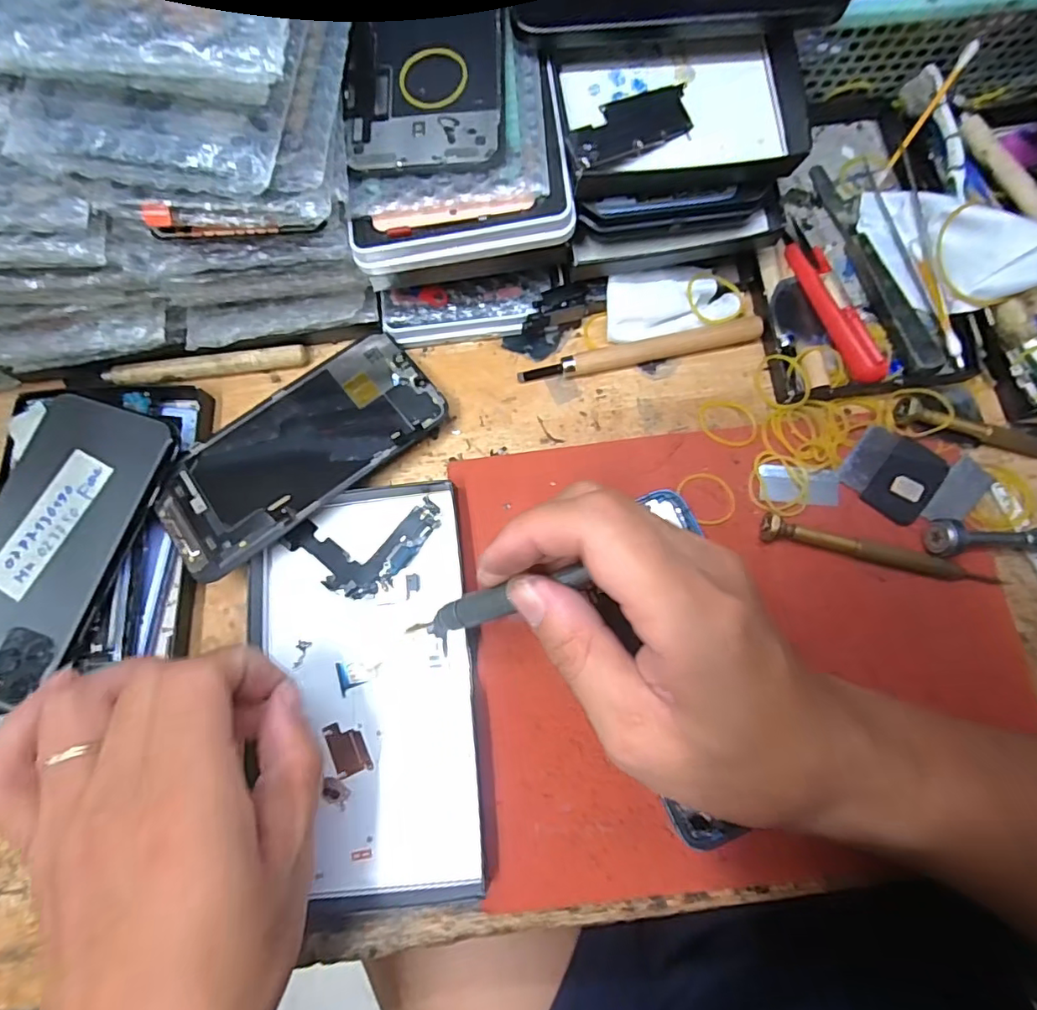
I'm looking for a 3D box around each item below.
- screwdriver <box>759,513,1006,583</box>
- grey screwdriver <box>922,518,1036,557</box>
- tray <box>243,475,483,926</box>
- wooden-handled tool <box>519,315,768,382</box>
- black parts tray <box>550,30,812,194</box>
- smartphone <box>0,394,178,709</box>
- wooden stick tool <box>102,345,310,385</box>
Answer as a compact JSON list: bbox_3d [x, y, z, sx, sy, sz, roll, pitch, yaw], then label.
[{"bbox_3d":[0.169,0.024,0.255,0.108,0.013,0.011,15,78,5],"label":"screwdriver"},{"bbox_3d":[0.252,0.014,0.252,0.120,0.018,0.016,-2,77,2],"label":"grey screwdriver"},{"bbox_3d":[-0.071,0.086,0.255,0.098,0.013,0.187,-7,77,1],"label":"tray"},{"bbox_3d":[0.066,-0.081,0.287,0.130,0.009,0.012,-13,77,-1],"label":"wooden-handled tool"},{"bbox_3d":[0.070,-0.176,0.241,0.106,0.023,0.067,-11,77,0],"label":"black parts tray"},{"bbox_3d":[-0.220,0.017,0.253,0.069,0.008,0.139,17,77,4],"label":"smartphone"},{"bbox_3d":[-0.167,-0.074,0.293,0.104,0.008,0.011,-9,77,0],"label":"wooden stick tool"}]

